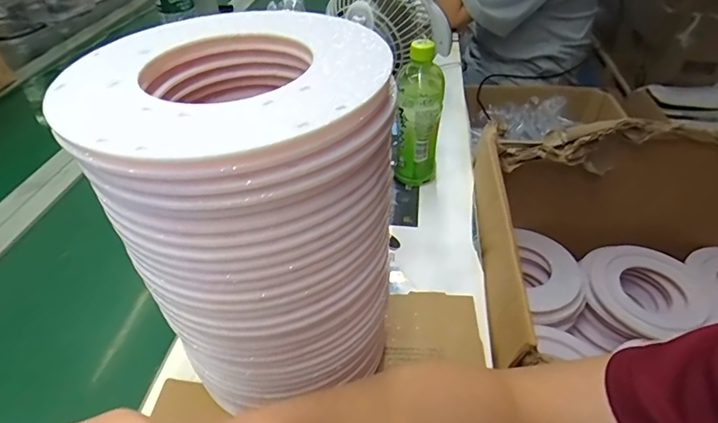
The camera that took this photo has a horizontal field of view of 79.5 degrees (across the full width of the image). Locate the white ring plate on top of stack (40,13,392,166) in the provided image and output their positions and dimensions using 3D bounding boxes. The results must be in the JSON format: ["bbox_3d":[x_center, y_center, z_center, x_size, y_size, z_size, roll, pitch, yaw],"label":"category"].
[{"bbox_3d":[-0.077,-0.084,0.254,0.184,0.008,0.177,-2,41,1],"label":"white ring plate on top of stack"}]

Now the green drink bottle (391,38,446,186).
[{"bbox_3d":[0.083,-0.133,0.613,0.067,0.210,0.057,3,42,6],"label":"green drink bottle"}]

